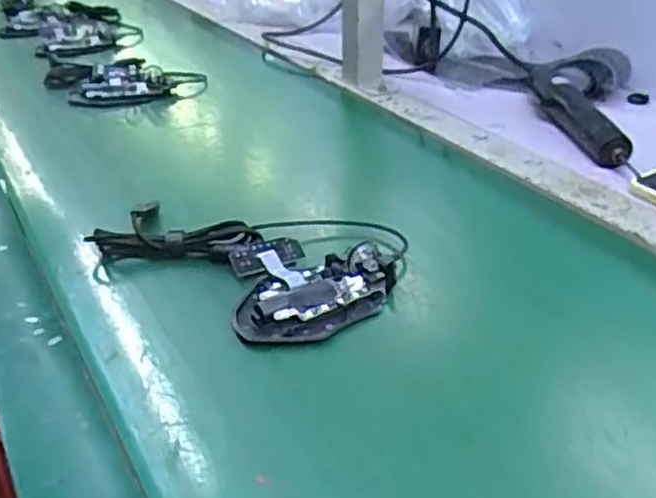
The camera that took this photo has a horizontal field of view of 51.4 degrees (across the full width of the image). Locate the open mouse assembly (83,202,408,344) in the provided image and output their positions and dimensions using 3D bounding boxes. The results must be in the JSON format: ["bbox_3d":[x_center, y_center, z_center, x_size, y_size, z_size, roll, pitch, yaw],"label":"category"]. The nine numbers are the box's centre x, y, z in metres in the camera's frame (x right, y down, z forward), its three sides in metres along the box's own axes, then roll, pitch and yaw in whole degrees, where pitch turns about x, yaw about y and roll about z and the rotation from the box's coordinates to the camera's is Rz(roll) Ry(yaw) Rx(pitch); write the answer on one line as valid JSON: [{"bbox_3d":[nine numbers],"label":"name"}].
[{"bbox_3d":[-0.058,0.002,0.488,0.209,0.030,0.138,16,35,22],"label":"open mouse assembly"}]

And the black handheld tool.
[{"bbox_3d":[0.244,-0.138,0.695,0.029,0.044,0.185,-6,33,-11],"label":"black handheld tool"}]

